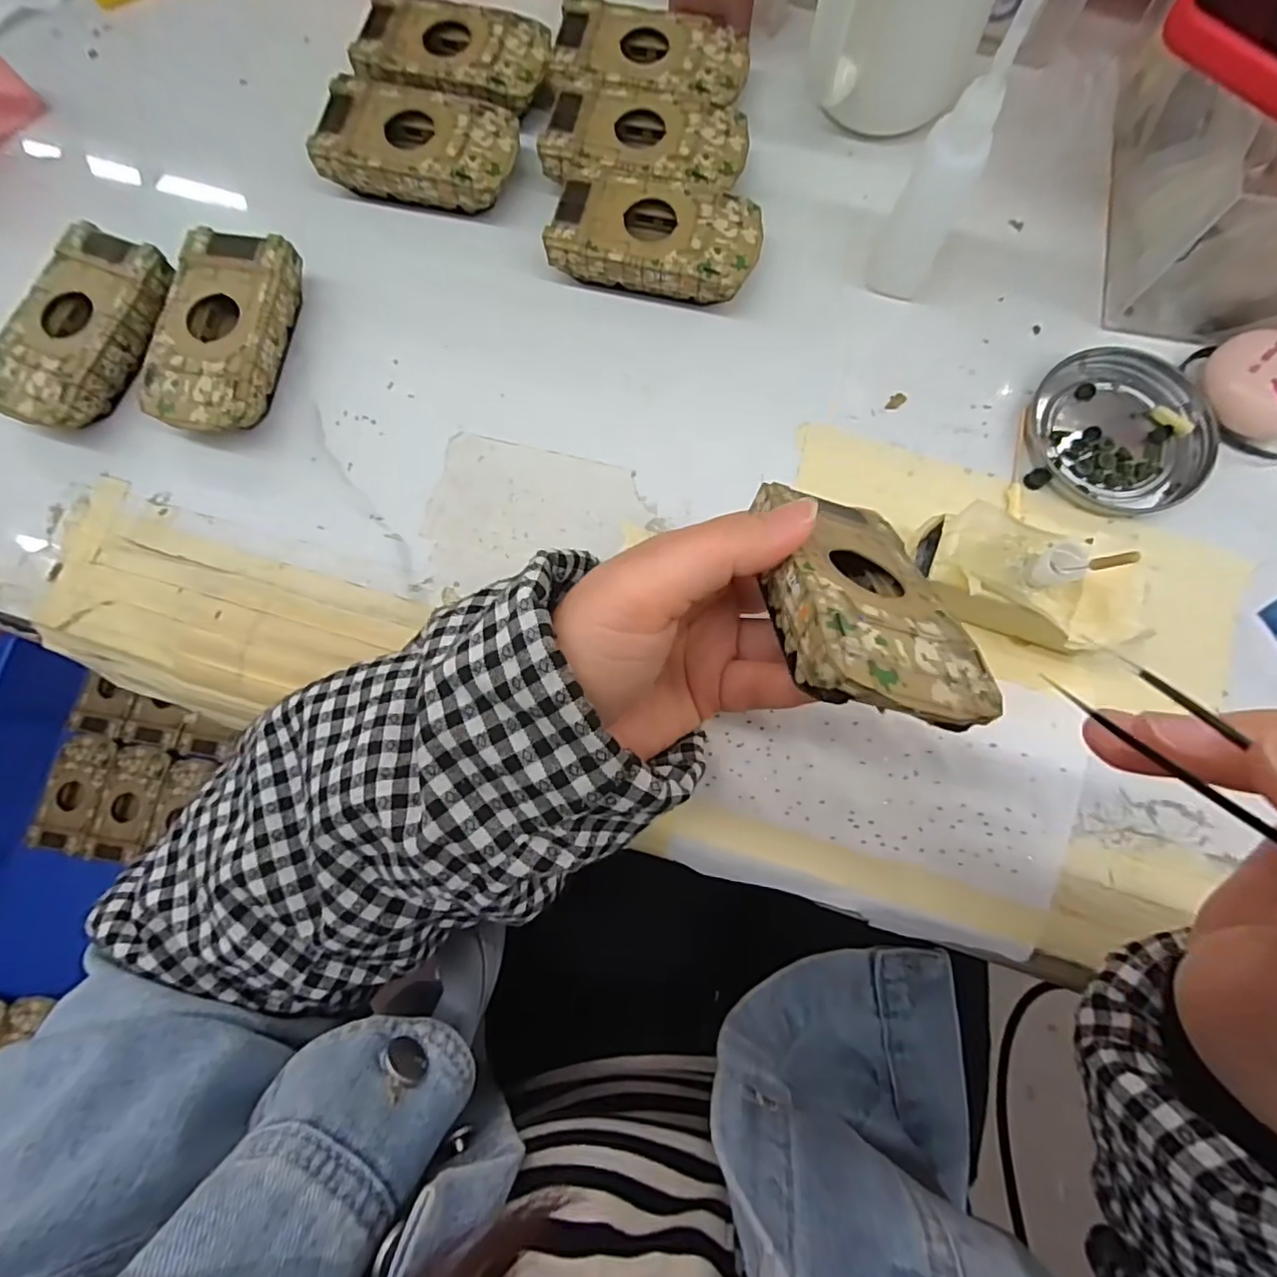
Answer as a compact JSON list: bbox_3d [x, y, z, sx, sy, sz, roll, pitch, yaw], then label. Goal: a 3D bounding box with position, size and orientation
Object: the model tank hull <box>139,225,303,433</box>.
[{"bbox_3d":[-0.194,-0.141,0.286,0.051,0.026,0.096,10,79,3],"label":"model tank hull"}]

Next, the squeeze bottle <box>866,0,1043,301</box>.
[{"bbox_3d":[0.126,-0.190,0.249,0.026,0.102,0.029,20,80,5],"label":"squeeze bottle"}]

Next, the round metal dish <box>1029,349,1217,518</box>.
[{"bbox_3d":[0.219,-0.096,0.276,0.076,0.008,0.078,0,79,1],"label":"round metal dish"}]

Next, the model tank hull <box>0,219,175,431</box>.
[{"bbox_3d":[-0.260,-0.142,0.287,0.053,0.025,0.095,25,80,6],"label":"model tank hull"}]

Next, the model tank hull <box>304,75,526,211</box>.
[{"bbox_3d":[-0.109,-0.244,0.305,0.094,0.024,0.050,13,79,4],"label":"model tank hull"}]

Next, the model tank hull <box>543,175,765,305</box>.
[{"bbox_3d":[0.009,-0.189,0.293,0.095,0.026,0.050,10,79,4],"label":"model tank hull"}]

